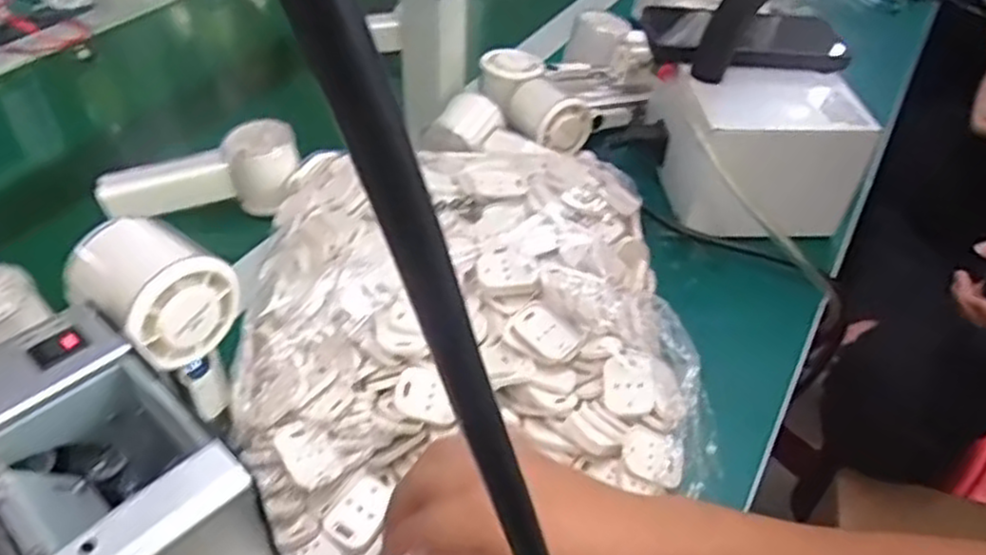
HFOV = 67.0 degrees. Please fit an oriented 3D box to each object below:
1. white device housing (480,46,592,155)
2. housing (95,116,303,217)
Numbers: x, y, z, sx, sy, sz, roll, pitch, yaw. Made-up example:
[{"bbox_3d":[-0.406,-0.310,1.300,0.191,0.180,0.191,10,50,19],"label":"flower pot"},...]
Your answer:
[{"bbox_3d":[0.033,-0.166,0.671,0.063,0.048,0.129,-28,66,-31],"label":"white device housing"},{"bbox_3d":[-0.229,-0.086,0.589,0.146,0.054,0.050,-3,41,-6],"label":"housing"}]

